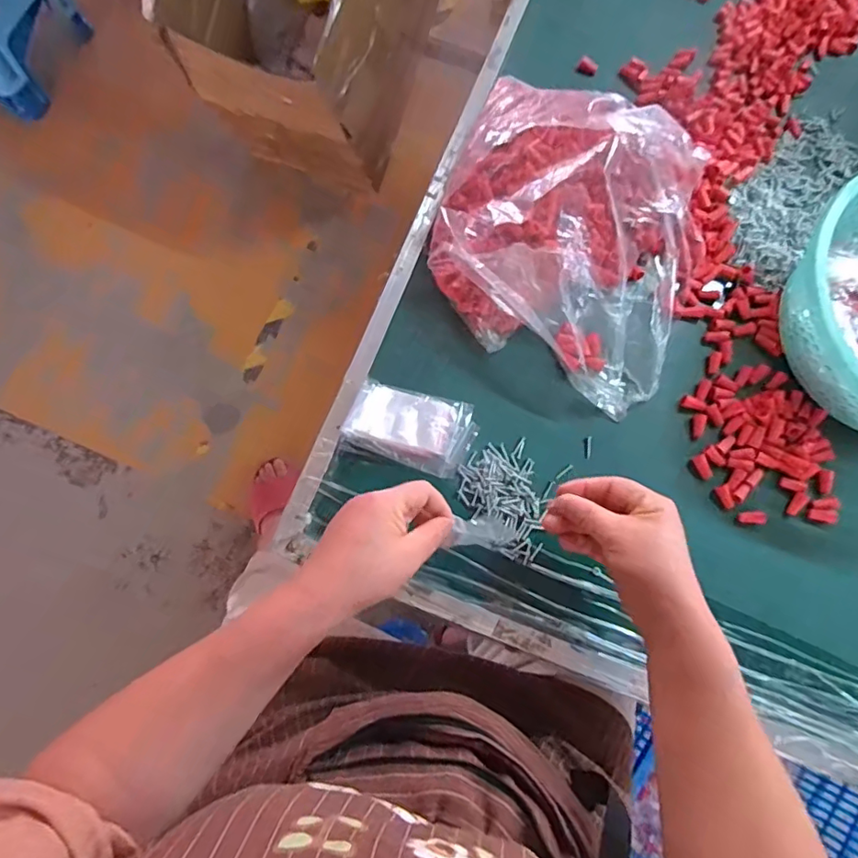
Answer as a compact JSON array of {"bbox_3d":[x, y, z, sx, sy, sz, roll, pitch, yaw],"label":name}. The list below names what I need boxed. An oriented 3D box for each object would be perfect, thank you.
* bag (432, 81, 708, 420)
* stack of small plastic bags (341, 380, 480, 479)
[{"bbox_3d":[0.145,-0.209,0.552,0.272,0.087,0.314,21,75,4],"label":"bag"},{"bbox_3d":[-0.019,-0.001,0.534,0.121,0.012,0.073,16,75,3],"label":"stack of small plastic bags"}]

